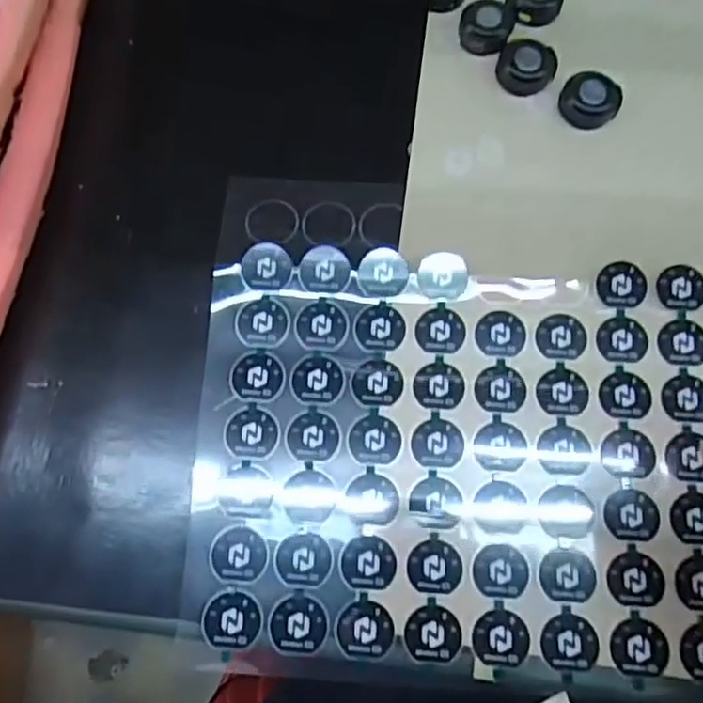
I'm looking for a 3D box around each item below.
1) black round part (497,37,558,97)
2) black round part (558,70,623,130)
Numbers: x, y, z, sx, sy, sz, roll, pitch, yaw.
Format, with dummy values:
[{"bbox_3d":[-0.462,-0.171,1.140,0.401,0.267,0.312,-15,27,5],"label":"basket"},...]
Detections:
[{"bbox_3d":[0.094,-0.153,0.356,0.030,0.012,0.029,0,73,1],"label":"black round part"},{"bbox_3d":[0.126,-0.132,0.350,0.030,0.017,0.025,32,76,10],"label":"black round part"}]

